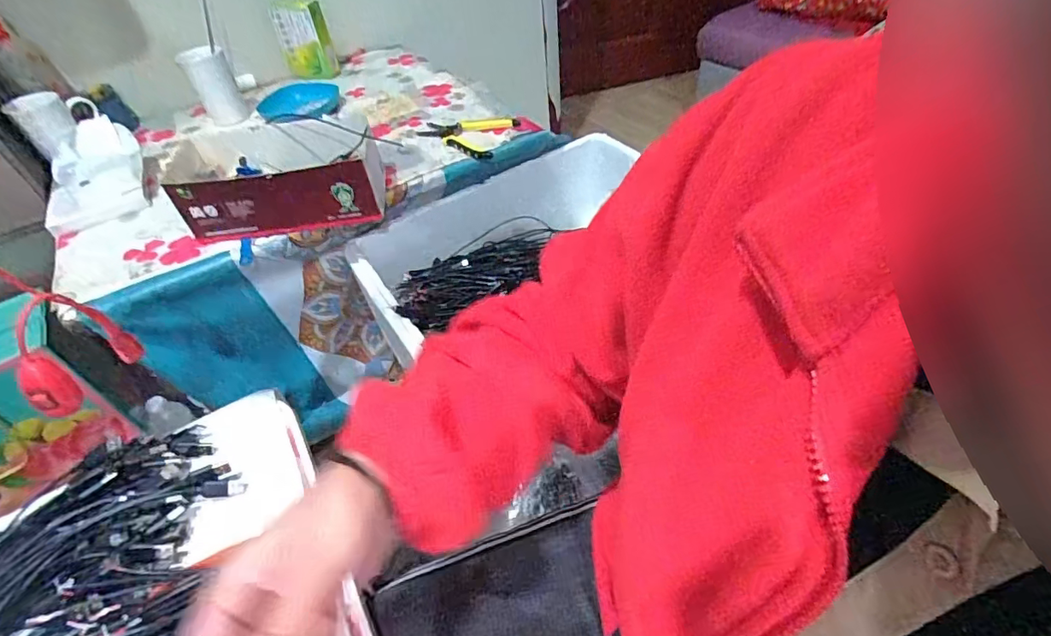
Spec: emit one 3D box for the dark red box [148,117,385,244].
[{"bbox_3d":[-0.338,-0.195,0.704,0.264,0.089,0.141,-5,46,2],"label":"dark red box"}]

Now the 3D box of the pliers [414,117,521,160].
[{"bbox_3d":[-0.099,-0.315,0.865,0.140,0.023,0.121,22,52,24],"label":"pliers"}]

